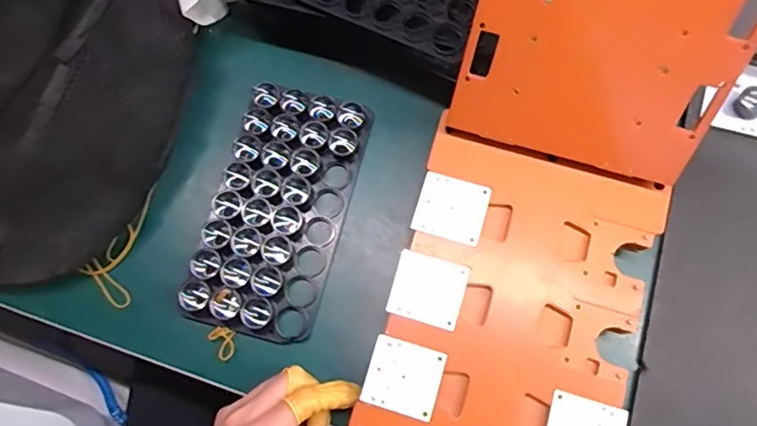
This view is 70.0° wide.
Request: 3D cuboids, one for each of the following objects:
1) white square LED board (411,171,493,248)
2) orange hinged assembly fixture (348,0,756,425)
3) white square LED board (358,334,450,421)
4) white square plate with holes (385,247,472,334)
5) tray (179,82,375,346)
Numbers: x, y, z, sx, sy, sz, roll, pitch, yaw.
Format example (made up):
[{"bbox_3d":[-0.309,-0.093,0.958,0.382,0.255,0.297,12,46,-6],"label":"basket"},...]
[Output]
[{"bbox_3d":[0.052,-0.003,0.382,0.047,0.004,0.045,17,76,5],"label":"white square LED board"},{"bbox_3d":[0.116,-0.034,0.334,0.157,0.105,0.414,16,105,5],"label":"orange hinged assembly fixture"},{"bbox_3d":[0.017,0.108,0.354,0.047,0.004,0.044,17,76,5],"label":"white square LED board"},{"bbox_3d":[0.034,0.052,0.368,0.048,0.004,0.045,16,76,5],"label":"white square plate with holes"},{"bbox_3d":[-0.075,-0.002,0.414,0.095,0.027,0.189,15,76,6],"label":"tray"}]

